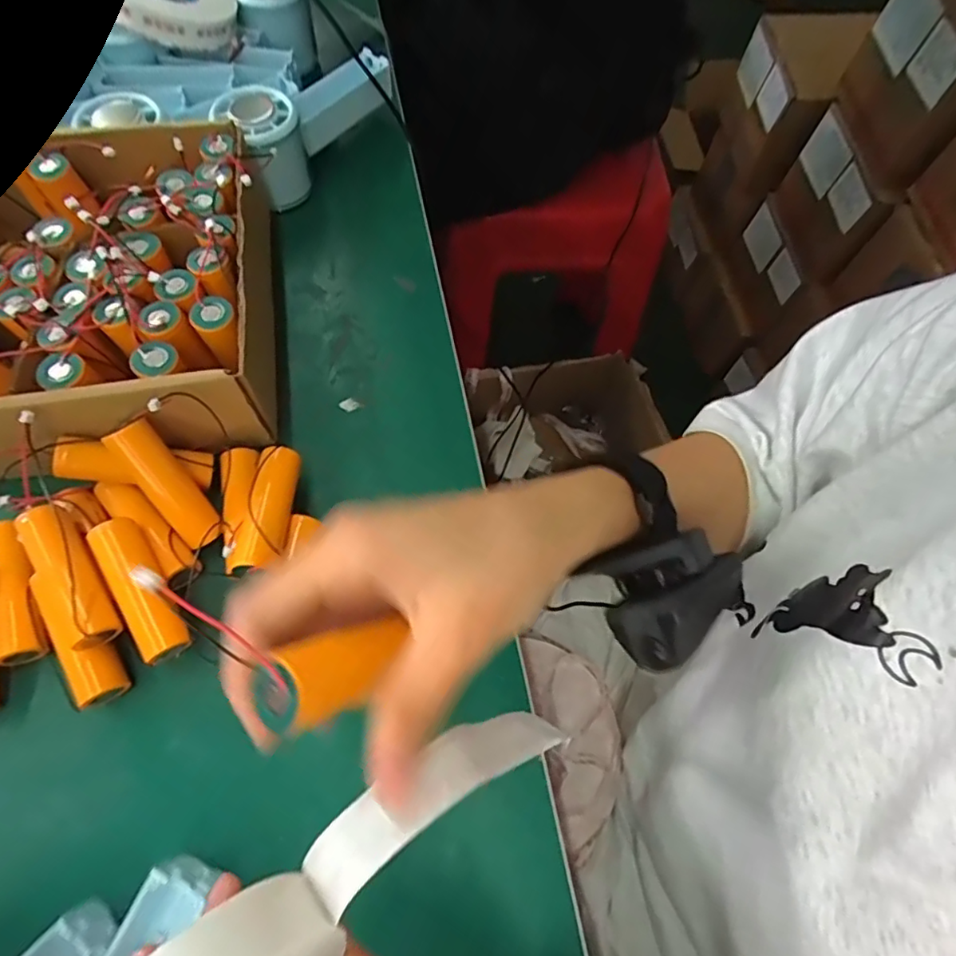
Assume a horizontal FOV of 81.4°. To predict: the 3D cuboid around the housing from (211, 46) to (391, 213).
[{"bbox_3d":[-0.131,-0.275,0.417,0.069,0.062,0.152,33,70,13],"label":"housing"}]

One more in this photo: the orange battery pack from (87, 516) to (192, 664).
[{"bbox_3d":[-0.165,0.054,0.269,0.020,0.018,0.073,-31,70,-14],"label":"orange battery pack"}]

